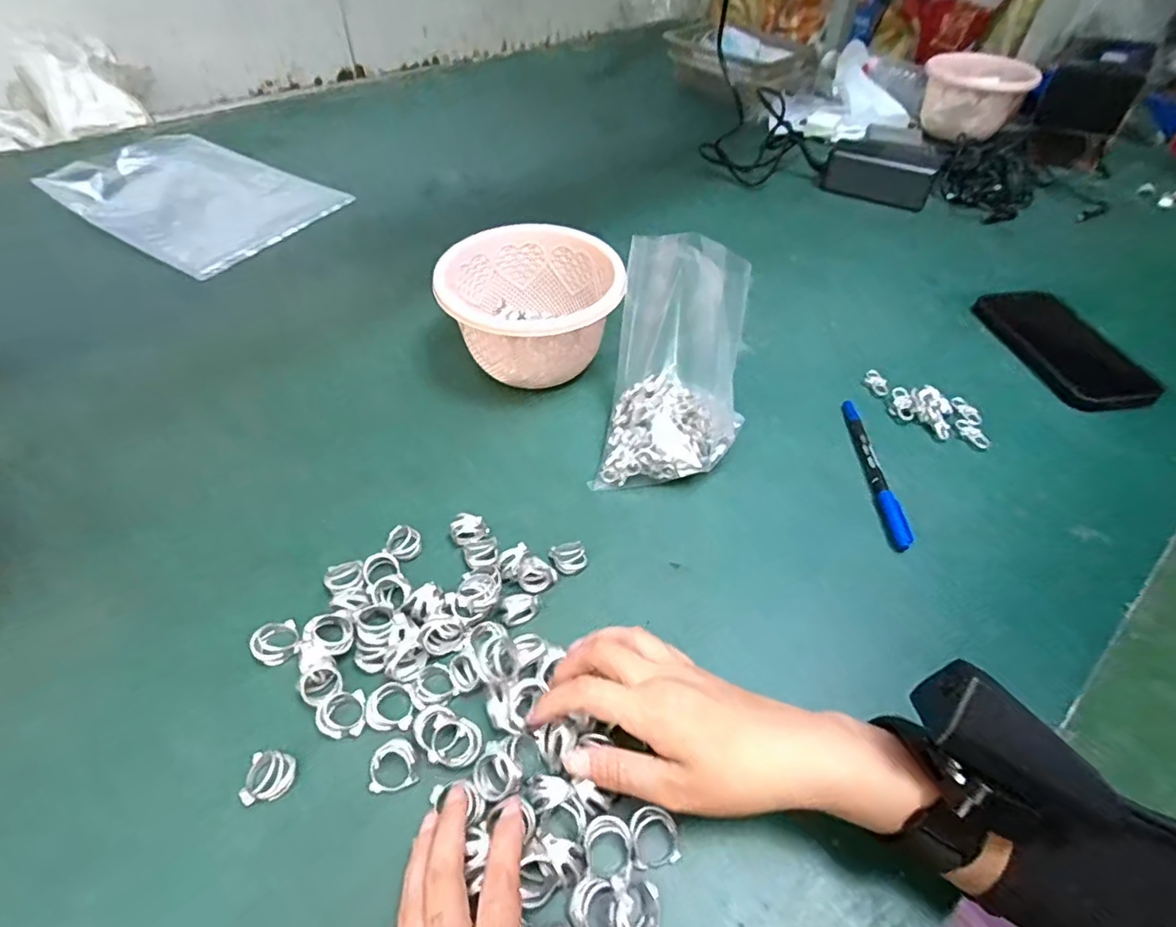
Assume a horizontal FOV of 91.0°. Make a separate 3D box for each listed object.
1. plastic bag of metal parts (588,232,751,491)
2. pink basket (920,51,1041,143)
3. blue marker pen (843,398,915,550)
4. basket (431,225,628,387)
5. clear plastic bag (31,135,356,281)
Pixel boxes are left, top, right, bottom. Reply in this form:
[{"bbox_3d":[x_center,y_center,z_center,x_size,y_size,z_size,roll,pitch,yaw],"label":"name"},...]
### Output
[{"bbox_3d":[0.068,-0.076,0.414,0.101,0.144,0.140,10,51,6],"label":"plastic bag of metal parts"},{"bbox_3d":[0.559,-0.531,0.846,0.145,0.085,0.168,24,52,17],"label":"pink basket"},{"bbox_3d":[0.217,0.004,0.437,0.013,0.011,0.141,3,50,0],"label":"blue marker pen"},{"bbox_3d":[-0.048,-0.129,0.496,0.143,0.090,0.133,-3,51,-5],"label":"basket"},{"bbox_3d":[-0.462,-0.317,0.684,0.291,0.030,0.201,25,54,17],"label":"clear plastic bag"}]

